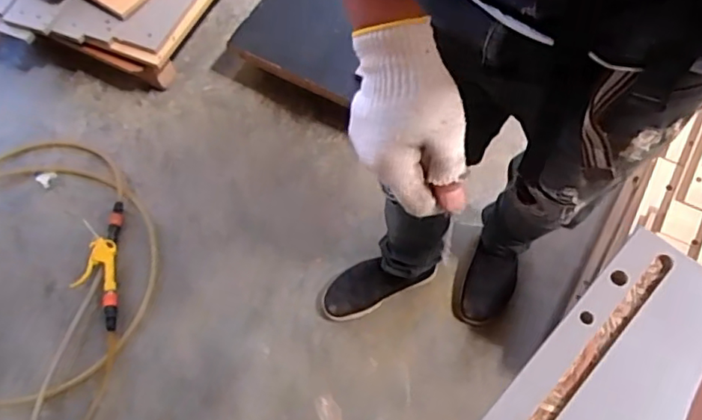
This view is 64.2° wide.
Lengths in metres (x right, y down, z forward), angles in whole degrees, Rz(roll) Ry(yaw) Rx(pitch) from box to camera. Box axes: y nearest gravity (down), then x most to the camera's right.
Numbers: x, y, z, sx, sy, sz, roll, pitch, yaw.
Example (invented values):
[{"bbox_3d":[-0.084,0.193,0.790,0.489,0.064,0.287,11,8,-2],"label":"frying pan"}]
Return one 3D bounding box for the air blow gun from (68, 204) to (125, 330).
[{"bbox_3d":[-0.545,0.118,1.202,0.094,0.025,0.288,-7,65,-3],"label":"air blow gun"}]

